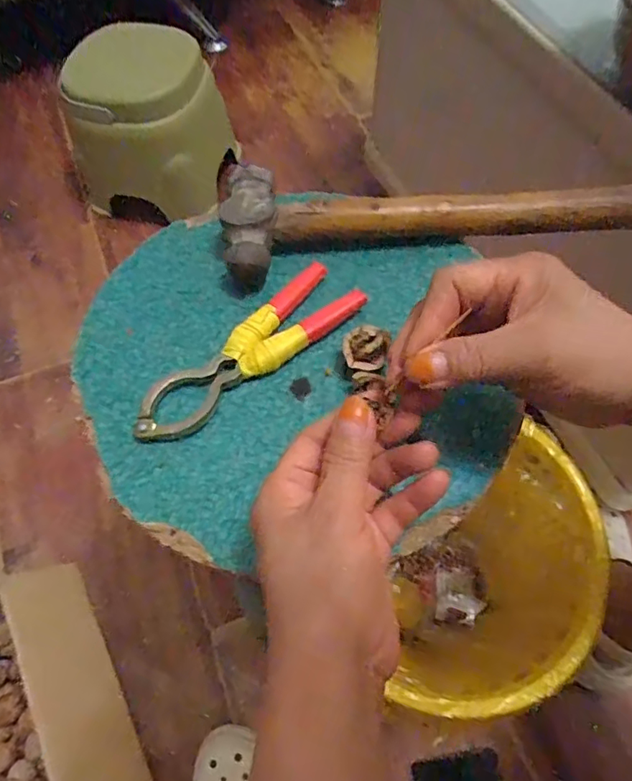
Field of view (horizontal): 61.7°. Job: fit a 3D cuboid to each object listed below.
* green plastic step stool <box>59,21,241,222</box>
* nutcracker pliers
[{"bbox_3d":[-0.319,-0.480,0.972,0.262,0.242,0.214,8,63,6],"label":"green plastic step stool"},{"bbox_3d":[-0.044,-0.027,0.337,0.161,0.013,0.049,-38,67,-17],"label":"nutcracker pliers"}]

